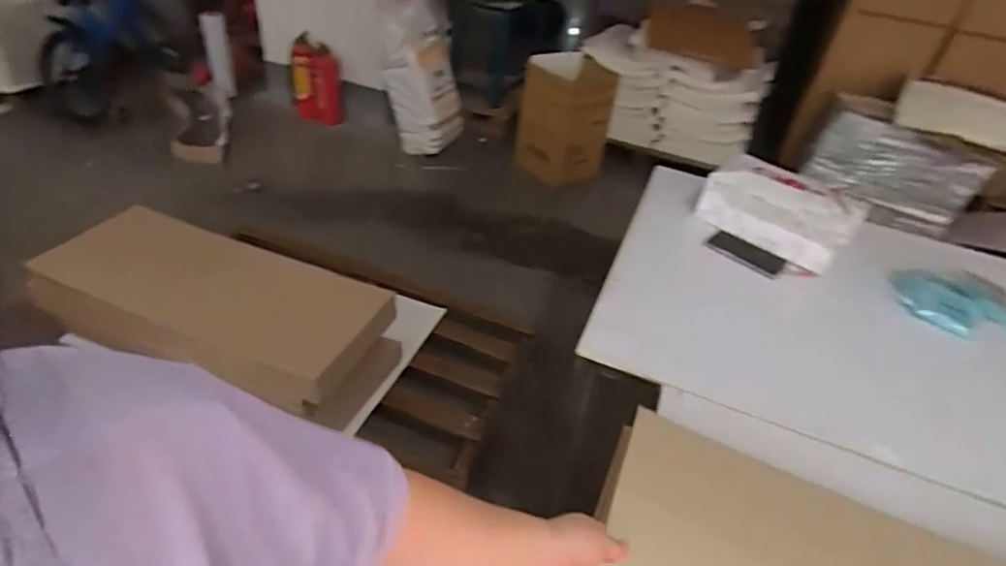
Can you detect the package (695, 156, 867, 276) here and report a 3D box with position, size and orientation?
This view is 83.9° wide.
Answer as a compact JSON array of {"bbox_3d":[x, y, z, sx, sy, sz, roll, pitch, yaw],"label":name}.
[{"bbox_3d":[0.608,-0.160,1.254,0.174,0.122,0.304,-19,45,-32],"label":"package"}]

